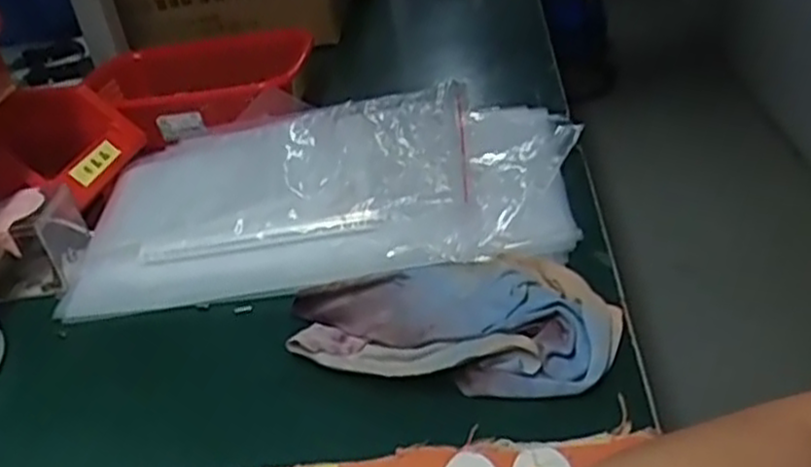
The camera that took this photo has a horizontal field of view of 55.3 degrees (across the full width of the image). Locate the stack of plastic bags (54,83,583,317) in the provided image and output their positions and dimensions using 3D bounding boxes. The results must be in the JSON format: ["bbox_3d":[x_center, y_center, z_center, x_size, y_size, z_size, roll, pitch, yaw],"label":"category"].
[{"bbox_3d":[-0.053,-0.043,0.564,0.353,0.047,0.236,-7,32,3],"label":"stack of plastic bags"}]

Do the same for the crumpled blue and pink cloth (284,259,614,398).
[{"bbox_3d":[0.025,0.047,0.431,0.177,0.028,0.095,4,34,20],"label":"crumpled blue and pink cloth"}]

